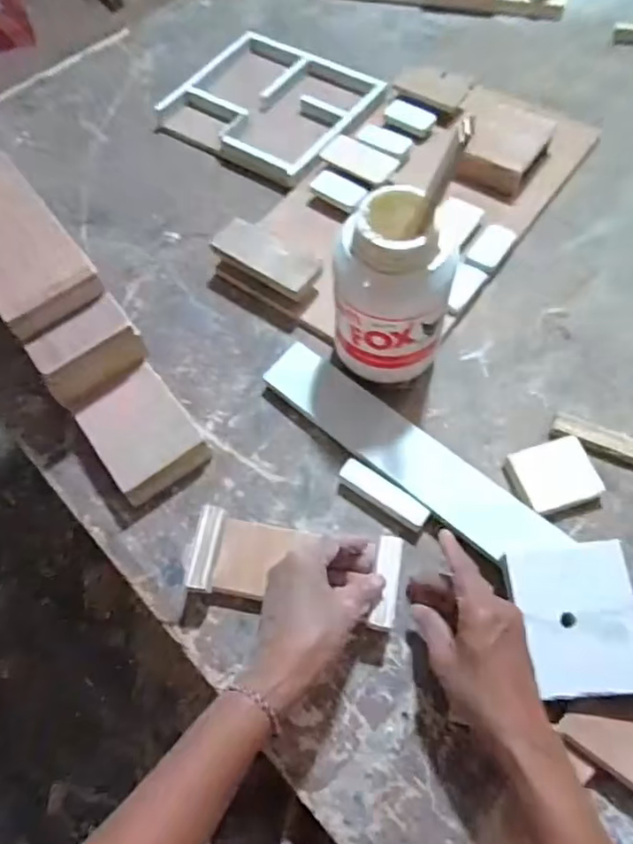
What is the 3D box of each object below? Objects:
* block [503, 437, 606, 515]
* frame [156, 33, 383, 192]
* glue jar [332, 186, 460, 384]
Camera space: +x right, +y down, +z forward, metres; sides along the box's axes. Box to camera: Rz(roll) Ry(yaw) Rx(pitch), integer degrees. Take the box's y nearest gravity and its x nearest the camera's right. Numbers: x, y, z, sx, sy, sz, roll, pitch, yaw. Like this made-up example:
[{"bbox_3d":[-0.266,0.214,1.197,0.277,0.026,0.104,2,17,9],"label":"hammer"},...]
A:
[{"bbox_3d":[0.196,0.045,0.486,0.064,0.019,0.056,-19,62,-7],"label":"block"},{"bbox_3d":[-0.056,-0.387,0.721,0.227,0.024,0.198,31,68,18],"label":"frame"},{"bbox_3d":[0.061,-0.098,0.483,0.095,0.177,0.082,12,63,9],"label":"glue jar"}]

